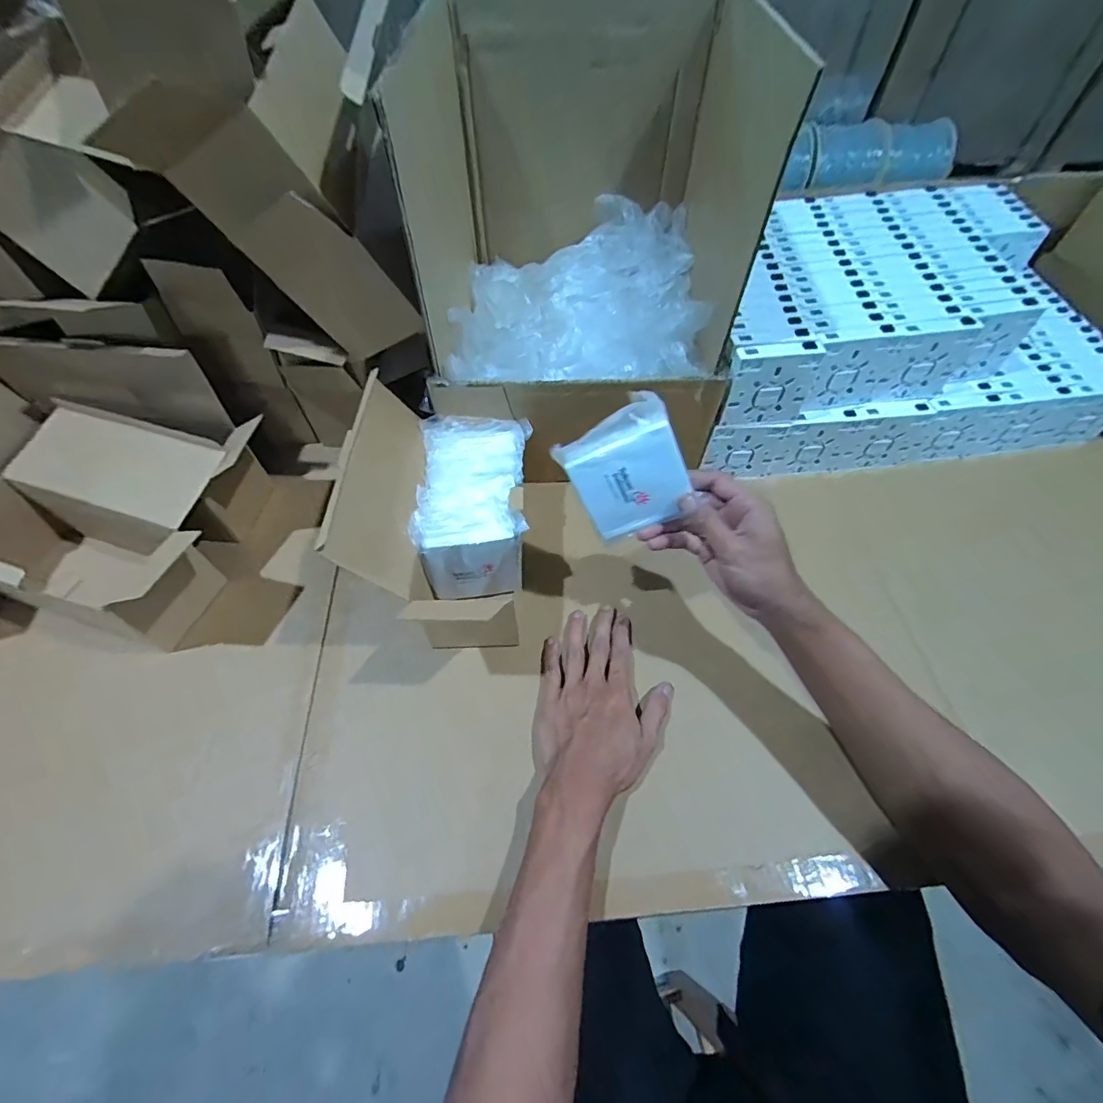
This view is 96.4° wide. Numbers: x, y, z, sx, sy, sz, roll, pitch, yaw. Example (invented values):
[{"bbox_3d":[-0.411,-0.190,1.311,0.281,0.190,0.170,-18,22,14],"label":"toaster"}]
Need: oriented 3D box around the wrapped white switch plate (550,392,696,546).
[{"bbox_3d":[0.063,-0.063,0.401,0.089,0.104,0.006,-26,31,14],"label":"wrapped white switch plate"}]

